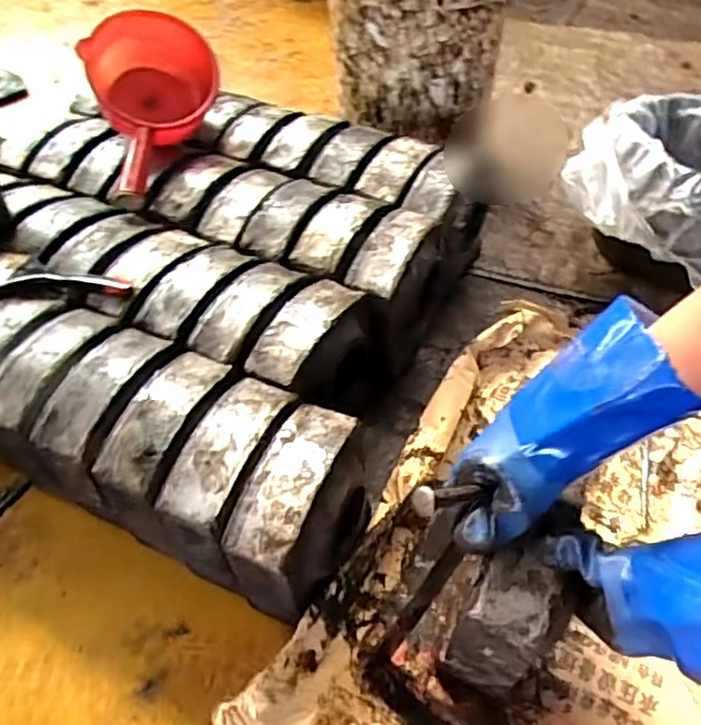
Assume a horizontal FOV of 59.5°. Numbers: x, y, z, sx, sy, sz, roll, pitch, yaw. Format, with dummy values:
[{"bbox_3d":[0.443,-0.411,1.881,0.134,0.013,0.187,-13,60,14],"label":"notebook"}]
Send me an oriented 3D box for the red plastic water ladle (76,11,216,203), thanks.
[{"bbox_3d":[-0.264,-0.358,0.823,0.162,0.138,0.264,-9,50,-6],"label":"red plastic water ladle"}]

